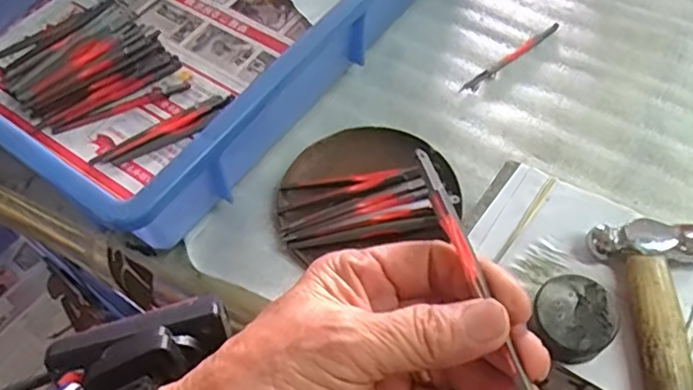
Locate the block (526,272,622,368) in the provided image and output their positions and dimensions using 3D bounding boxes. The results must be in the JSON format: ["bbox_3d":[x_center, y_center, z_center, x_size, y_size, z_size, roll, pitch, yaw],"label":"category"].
[{"bbox_3d":[0.105,0.059,0.287,0.037,0.020,0.037,-1,58,1],"label":"block"}]

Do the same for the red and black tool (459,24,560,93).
[{"bbox_3d":[0.124,-0.104,0.458,0.105,0.004,0.009,-36,64,-21],"label":"red and black tool"}]

